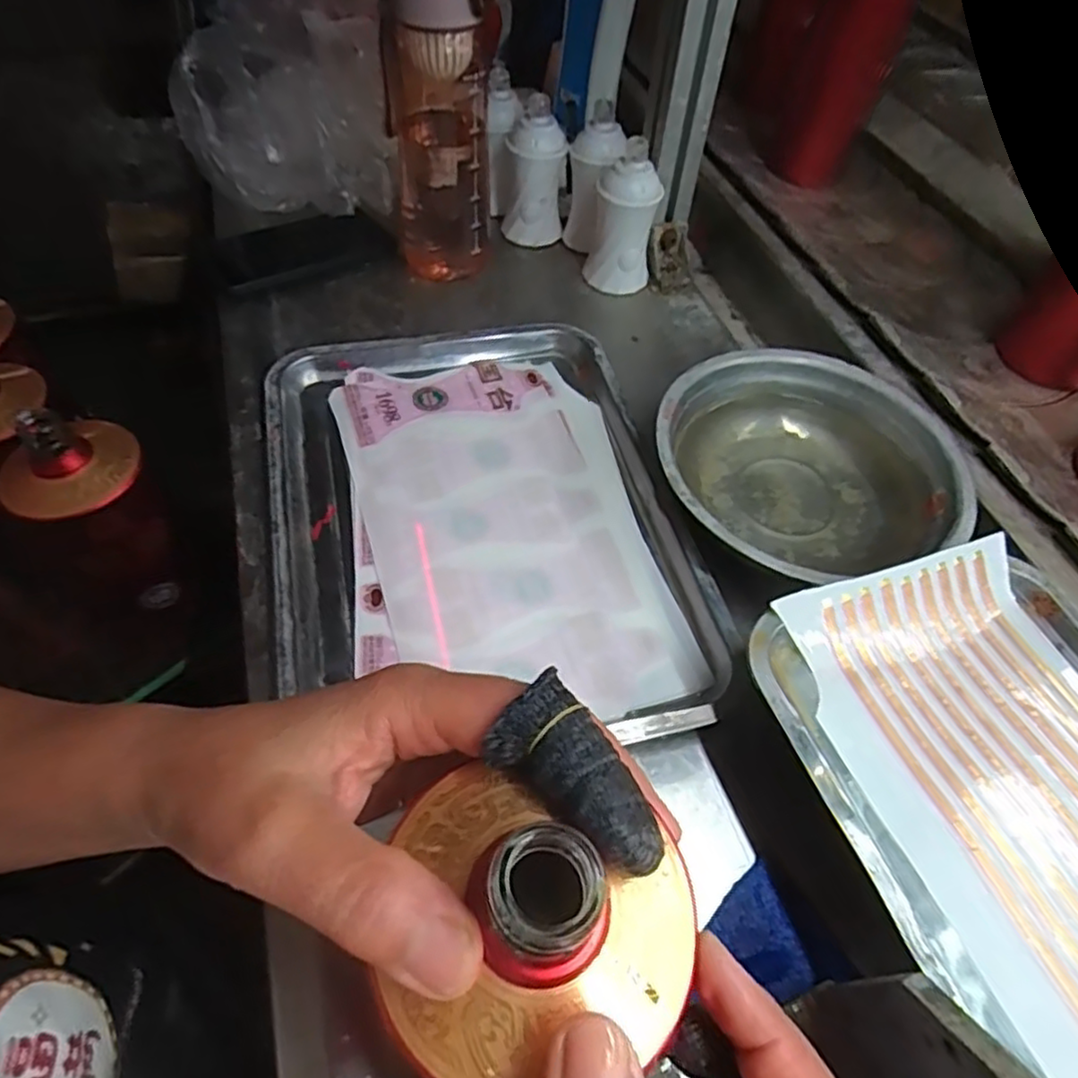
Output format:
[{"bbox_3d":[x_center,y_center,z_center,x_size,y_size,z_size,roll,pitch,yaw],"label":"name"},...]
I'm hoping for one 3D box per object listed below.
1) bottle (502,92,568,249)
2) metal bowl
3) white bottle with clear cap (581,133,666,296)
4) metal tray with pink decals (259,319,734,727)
[{"bbox_3d":[-0.005,-0.330,0.624,0.054,0.108,0.045,-2,55,-6],"label":"bottle"},{"bbox_3d":[0.178,-0.051,0.449,0.194,0.051,0.196,-1,52,1],"label":"metal bowl"},{"bbox_3d":[0.073,-0.275,0.590,0.055,0.112,0.049,-1,54,-5],"label":"white bottle with clear cap"},{"bbox_3d":[-0.043,-0.021,0.456,0.252,0.032,0.328,-11,52,-6],"label":"metal tray with pink decals"}]

